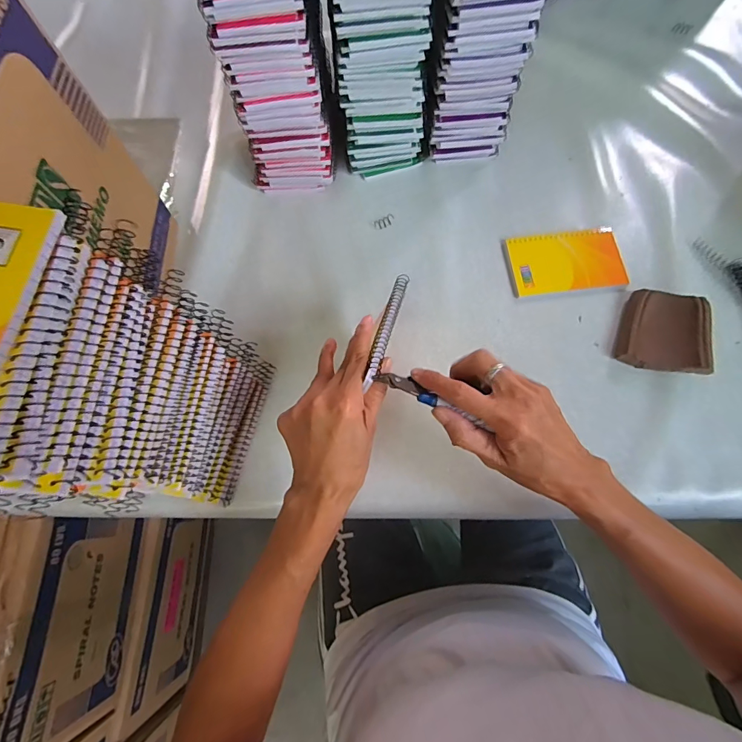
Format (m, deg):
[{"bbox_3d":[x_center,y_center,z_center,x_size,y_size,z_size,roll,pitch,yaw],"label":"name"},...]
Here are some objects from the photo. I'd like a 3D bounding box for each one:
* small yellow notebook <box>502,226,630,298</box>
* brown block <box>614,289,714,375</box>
[{"bbox_3d":[0.233,-0.130,0.491,0.134,0.004,0.084,-7,70,0],"label":"small yellow notebook"},{"bbox_3d":[0.320,-0.042,0.446,0.084,0.023,0.089,18,72,8],"label":"brown block"}]

